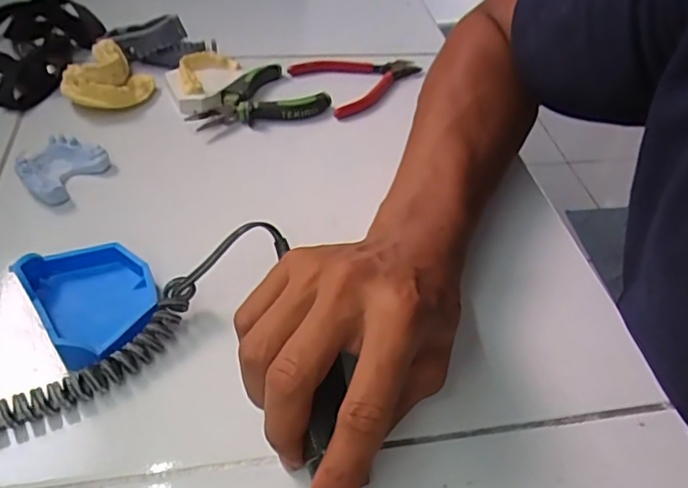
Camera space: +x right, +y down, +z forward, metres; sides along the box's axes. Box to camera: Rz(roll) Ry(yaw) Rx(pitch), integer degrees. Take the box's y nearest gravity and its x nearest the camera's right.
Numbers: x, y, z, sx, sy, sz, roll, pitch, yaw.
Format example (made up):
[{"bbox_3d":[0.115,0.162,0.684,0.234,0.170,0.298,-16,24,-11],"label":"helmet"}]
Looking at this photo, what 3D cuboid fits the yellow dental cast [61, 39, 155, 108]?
[{"bbox_3d":[-0.201,-0.145,0.487,0.070,0.030,0.072,-11,49,-18],"label":"yellow dental cast"}]

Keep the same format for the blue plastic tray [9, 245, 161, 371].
[{"bbox_3d":[-0.140,0.029,0.326,0.061,0.022,0.076,-29,56,-30],"label":"blue plastic tray"}]

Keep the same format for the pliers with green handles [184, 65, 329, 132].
[{"bbox_3d":[-0.075,-0.119,0.491,0.077,0.018,0.109,37,52,25],"label":"pliers with green handles"}]

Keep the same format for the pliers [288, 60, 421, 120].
[{"bbox_3d":[0.017,-0.157,0.545,0.114,0.011,0.087,-24,53,-27],"label":"pliers"}]

